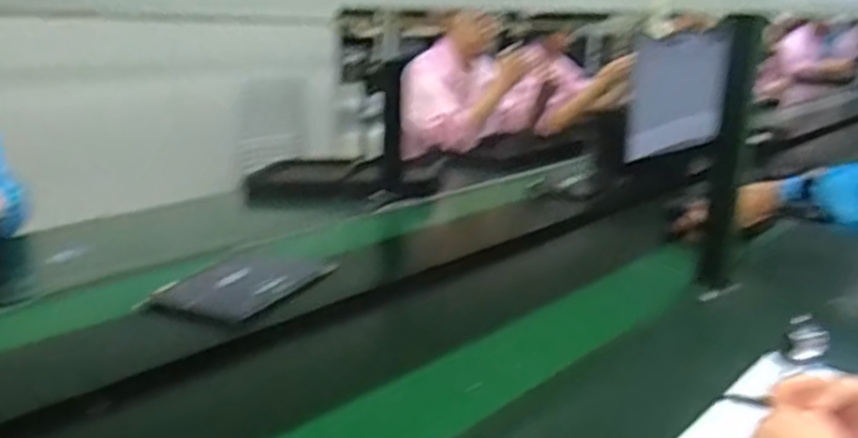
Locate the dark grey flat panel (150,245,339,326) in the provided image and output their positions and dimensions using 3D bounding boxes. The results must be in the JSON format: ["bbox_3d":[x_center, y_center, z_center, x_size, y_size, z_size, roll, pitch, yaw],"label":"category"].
[{"bbox_3d":[-0.279,0.097,1.116,0.177,0.018,0.243,7,18,17],"label":"dark grey flat panel"}]

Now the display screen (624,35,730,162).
[{"bbox_3d":[0.521,-0.256,1.542,0.200,0.259,0.029,6,0,39],"label":"display screen"}]

